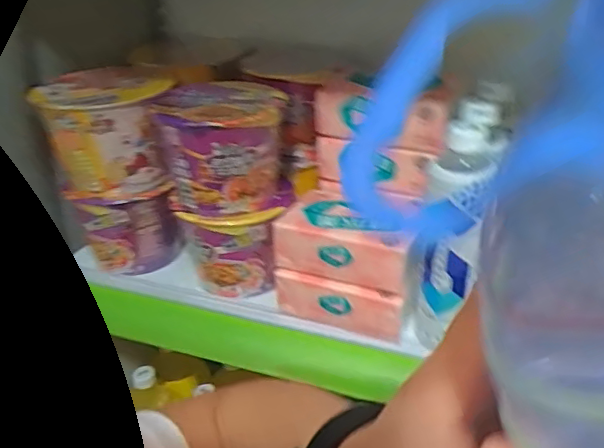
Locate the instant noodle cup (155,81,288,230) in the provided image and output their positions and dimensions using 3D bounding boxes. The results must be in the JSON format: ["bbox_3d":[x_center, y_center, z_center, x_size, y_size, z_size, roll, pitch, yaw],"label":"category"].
[{"bbox_3d":[-0.082,-0.074,0.600,0.124,0.111,0.120,-5,30,-8],"label":"instant noodle cup"}]

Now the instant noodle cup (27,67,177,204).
[{"bbox_3d":[-0.207,-0.098,0.640,0.115,0.113,0.113,0,30,0],"label":"instant noodle cup"}]

